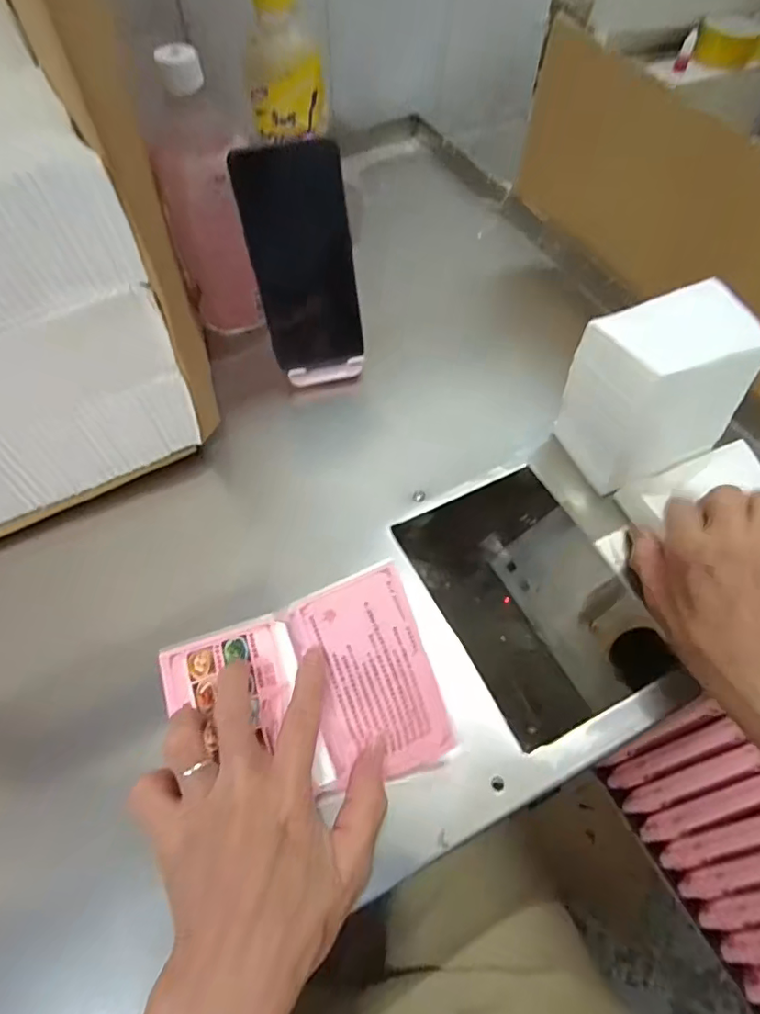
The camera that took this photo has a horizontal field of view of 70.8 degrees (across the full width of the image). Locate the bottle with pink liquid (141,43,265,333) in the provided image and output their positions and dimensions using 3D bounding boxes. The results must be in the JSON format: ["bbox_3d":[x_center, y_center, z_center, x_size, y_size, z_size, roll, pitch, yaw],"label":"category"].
[{"bbox_3d":[-0.139,-0.242,0.438,0.067,0.186,0.064,-3,57,-2],"label":"bottle with pink liquid"}]

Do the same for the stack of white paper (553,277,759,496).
[{"bbox_3d":[0.197,-0.081,0.382,0.103,0.109,0.083,-19,59,-12],"label":"stack of white paper"}]

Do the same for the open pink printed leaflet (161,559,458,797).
[{"bbox_3d":[-0.046,0.110,0.319,0.154,0.022,0.117,-15,59,-10],"label":"open pink printed leaflet"}]

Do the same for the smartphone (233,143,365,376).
[{"bbox_3d":[-0.056,-0.183,0.411,0.075,0.159,0.006,-14,43,-7],"label":"smartphone"}]

